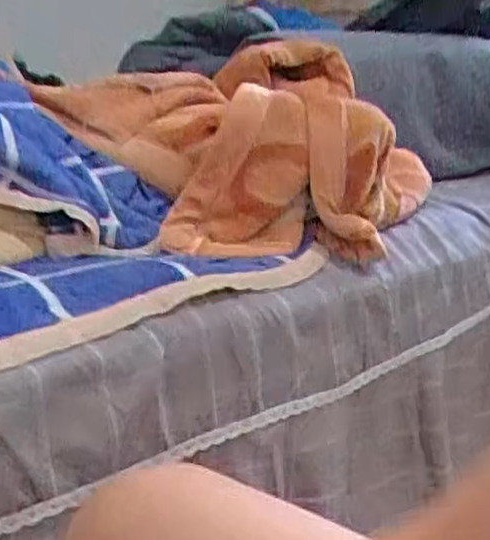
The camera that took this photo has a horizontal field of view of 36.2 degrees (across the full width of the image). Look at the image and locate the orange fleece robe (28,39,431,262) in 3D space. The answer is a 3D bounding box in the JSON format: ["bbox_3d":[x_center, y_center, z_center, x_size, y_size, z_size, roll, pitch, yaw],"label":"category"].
[{"bbox_3d":[0.013,-0.163,0.919,0.370,0.196,0.364,15,20,28],"label":"orange fleece robe"}]

